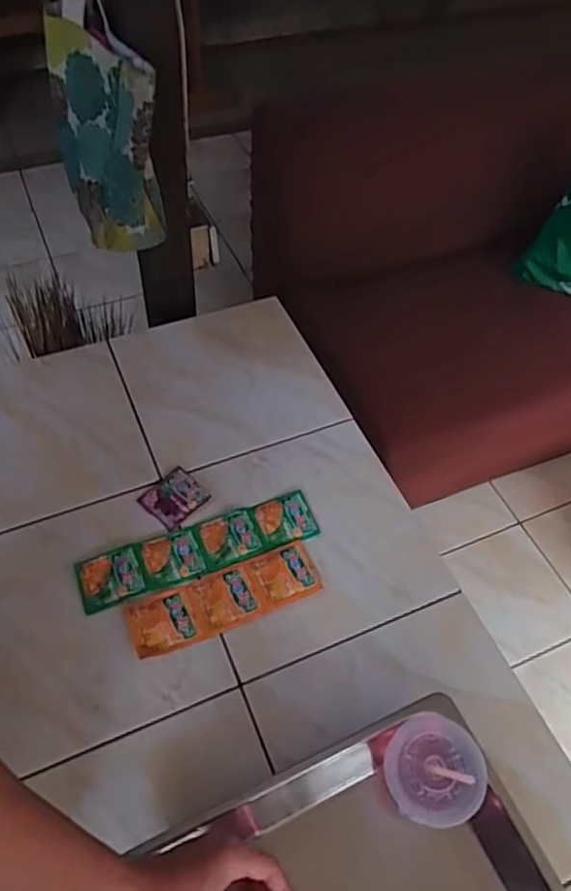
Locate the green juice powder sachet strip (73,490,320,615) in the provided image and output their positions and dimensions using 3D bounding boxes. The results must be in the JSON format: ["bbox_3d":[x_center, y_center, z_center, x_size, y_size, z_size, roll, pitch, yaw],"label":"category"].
[{"bbox_3d":[-0.107,0.131,0.804,0.300,0.009,0.071,-16,57,-14],"label":"green juice powder sachet strip"}]

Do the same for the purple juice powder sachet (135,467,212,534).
[{"bbox_3d":[-0.147,0.070,0.847,0.068,0.005,0.074,37,61,22],"label":"purple juice powder sachet"}]

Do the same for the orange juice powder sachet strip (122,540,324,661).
[{"bbox_3d":[-0.071,0.184,0.765,0.228,0.011,0.071,-19,57,-15],"label":"orange juice powder sachet strip"}]

